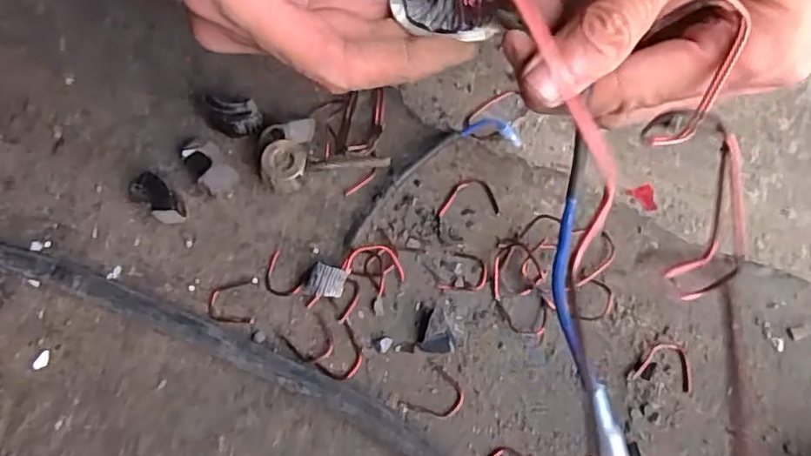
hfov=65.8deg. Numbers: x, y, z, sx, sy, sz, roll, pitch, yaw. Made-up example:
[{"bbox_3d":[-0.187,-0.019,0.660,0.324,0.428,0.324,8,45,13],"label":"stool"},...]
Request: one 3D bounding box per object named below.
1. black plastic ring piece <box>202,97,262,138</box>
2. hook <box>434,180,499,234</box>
[{"bbox_3d":[-0.086,-0.054,0.314,0.030,0.021,0.013,6,71,7],"label":"black plastic ring piece"},{"bbox_3d":[0.027,-0.012,0.297,0.030,0.004,0.021,-17,70,-1],"label":"hook"}]

